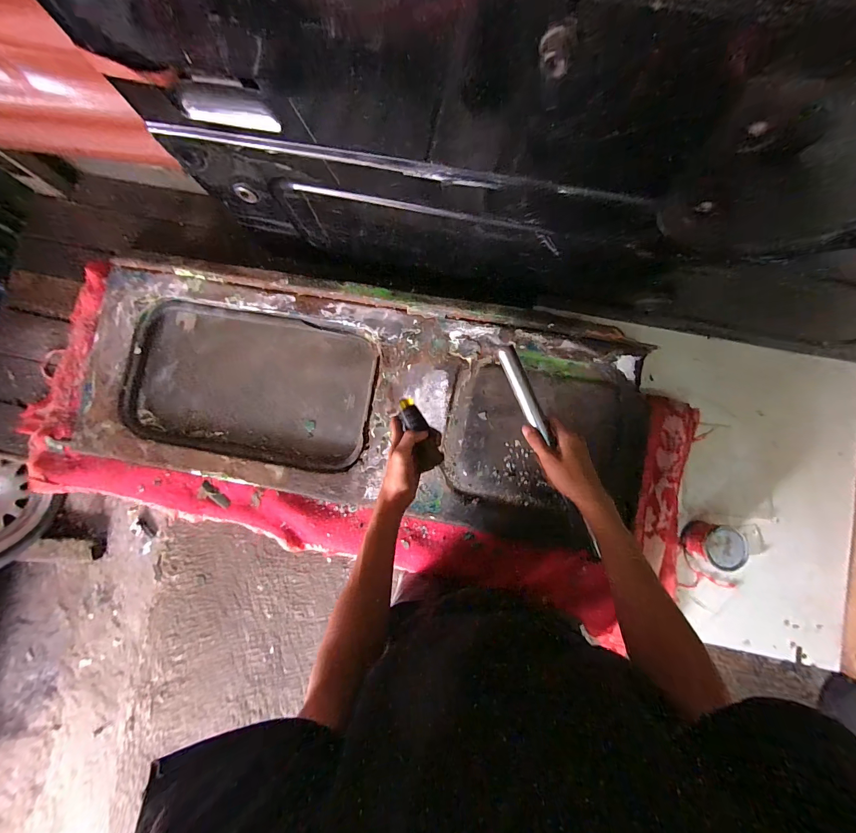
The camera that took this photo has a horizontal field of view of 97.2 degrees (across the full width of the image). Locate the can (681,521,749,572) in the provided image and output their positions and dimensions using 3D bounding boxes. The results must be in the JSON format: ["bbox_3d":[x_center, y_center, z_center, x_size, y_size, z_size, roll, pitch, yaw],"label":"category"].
[{"bbox_3d":[0.497,0.222,0.659,0.069,0.068,0.068,0,82,1],"label":"can"}]

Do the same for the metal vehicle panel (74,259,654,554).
[{"bbox_3d":[-0.117,-0.030,0.680,0.980,0.044,0.368,10,86,2],"label":"metal vehicle panel"}]

